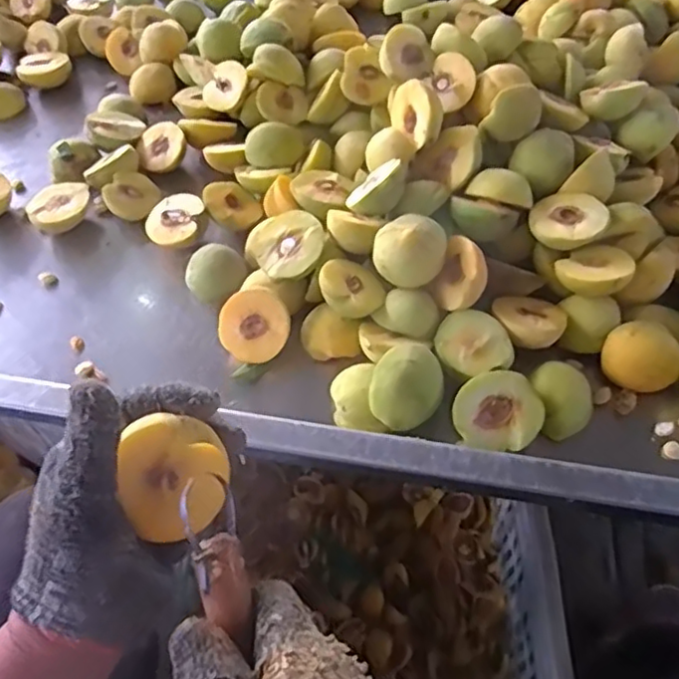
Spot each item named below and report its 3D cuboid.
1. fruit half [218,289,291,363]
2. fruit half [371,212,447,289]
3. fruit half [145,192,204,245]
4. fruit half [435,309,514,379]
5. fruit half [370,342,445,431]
[{"bbox_3d":[-0.073,-0.013,0.563,0.062,0.025,0.060,-18,95,14],"label":"fruit half"},{"bbox_3d":[0.060,-0.076,0.546,0.054,0.057,0.036,28,29,-18],"label":"fruit half"},{"bbox_3d":[-0.165,-0.118,0.655,0.059,0.031,0.059,-20,55,-12],"label":"fruit half"},{"bbox_3d":[0.109,0.007,0.528,0.050,0.030,0.058,-28,57,-16],"label":"fruit half"},{"bbox_3d":[0.052,0.037,0.509,0.055,0.062,0.031,2,14,-3],"label":"fruit half"}]

